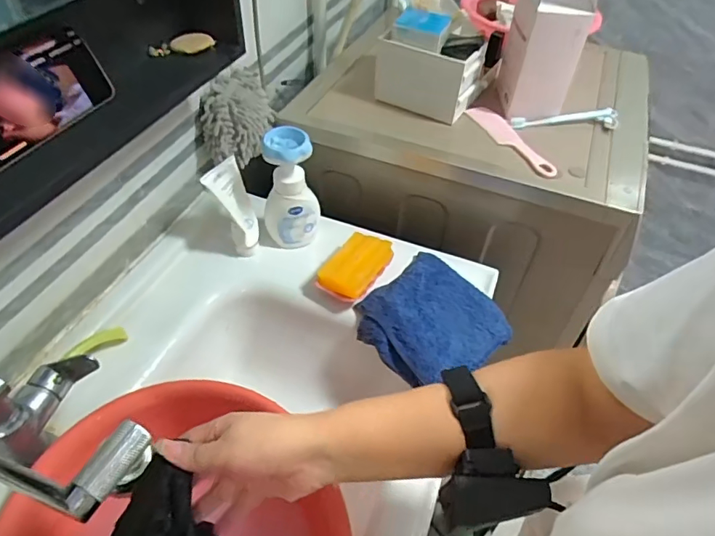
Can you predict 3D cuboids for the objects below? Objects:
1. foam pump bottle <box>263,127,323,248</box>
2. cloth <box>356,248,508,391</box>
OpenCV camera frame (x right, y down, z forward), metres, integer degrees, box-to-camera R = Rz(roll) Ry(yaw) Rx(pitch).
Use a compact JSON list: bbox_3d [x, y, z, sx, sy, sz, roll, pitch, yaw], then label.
[{"bbox_3d":[-0.103,-0.119,0.775,0.085,0.182,0.061,-2,46,-5],"label":"foam pump bottle"},{"bbox_3d":[0.109,0.074,0.724,0.192,0.035,0.192,-34,56,-30],"label":"cloth"}]

